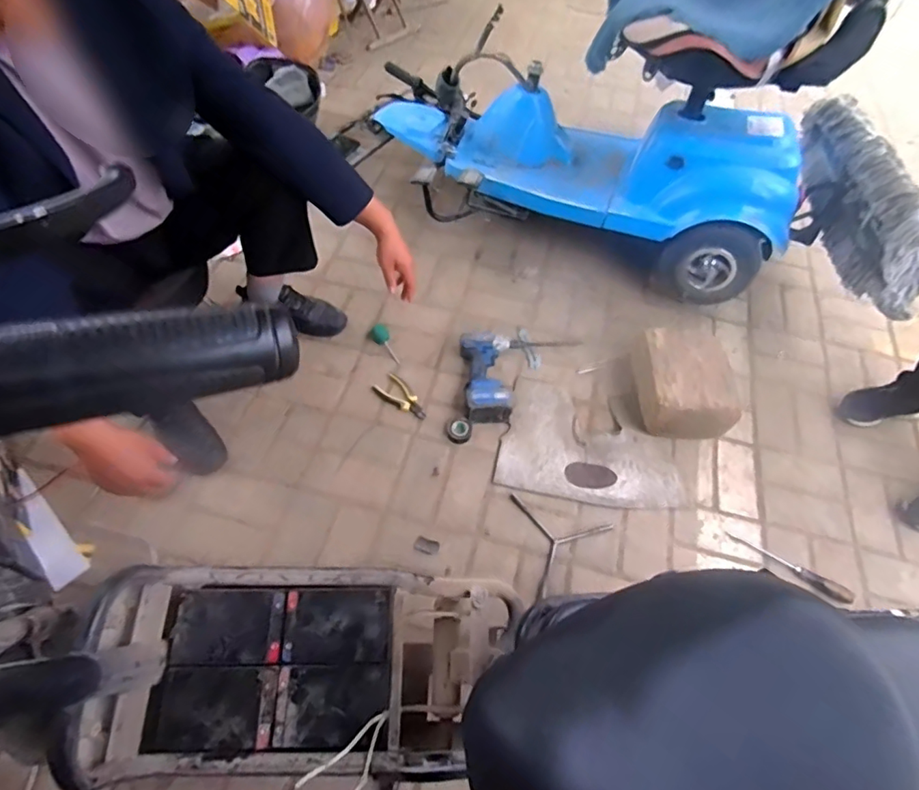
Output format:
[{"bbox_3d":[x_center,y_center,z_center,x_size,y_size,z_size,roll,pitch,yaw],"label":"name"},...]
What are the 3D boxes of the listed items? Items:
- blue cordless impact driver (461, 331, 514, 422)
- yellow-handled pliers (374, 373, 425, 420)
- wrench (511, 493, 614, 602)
[{"bbox_3d":[0.062,-0.050,1.265,0.121,0.076,0.242,3,58,-3],"label":"blue cordless impact driver"},{"bbox_3d":[-0.134,0.004,1.253,0.151,0.012,0.060,36,62,17],"label":"yellow-handled pliers"},{"bbox_3d":[0.189,0.321,1.052,0.212,0.011,0.190,16,58,6],"label":"wrench"}]

